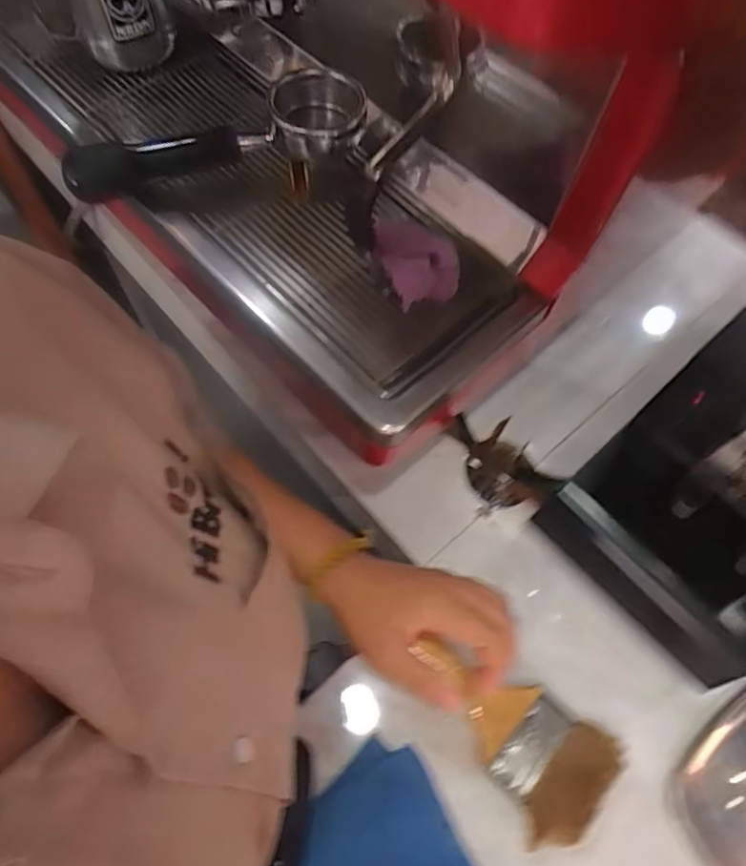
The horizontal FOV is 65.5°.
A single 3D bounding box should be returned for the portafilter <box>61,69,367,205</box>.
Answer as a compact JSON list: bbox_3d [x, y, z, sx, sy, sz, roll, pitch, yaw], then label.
[{"bbox_3d":[-0.115,-0.211,0.423,0.223,0.043,0.065,-11,63,8],"label":"portafilter"}]

